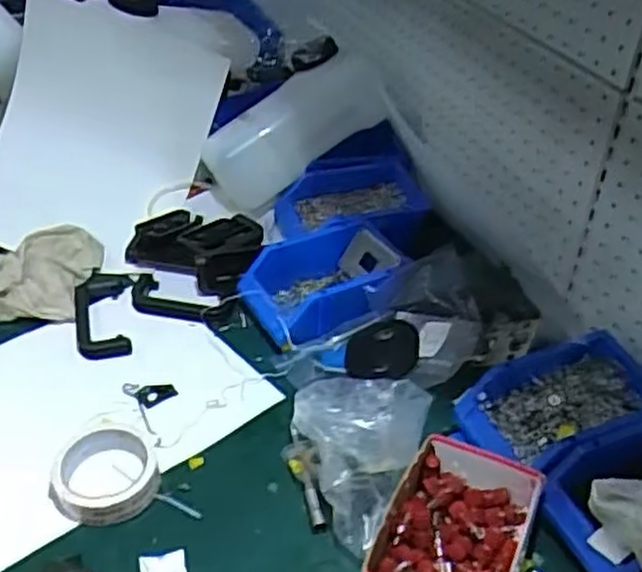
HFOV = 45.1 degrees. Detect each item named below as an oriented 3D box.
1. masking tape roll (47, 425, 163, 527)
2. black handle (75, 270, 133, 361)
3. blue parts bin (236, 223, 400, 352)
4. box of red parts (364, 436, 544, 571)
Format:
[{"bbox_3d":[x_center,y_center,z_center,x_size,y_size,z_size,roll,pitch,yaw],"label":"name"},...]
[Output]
[{"bbox_3d":[-0.200,0.174,0.722,0.095,0.025,0.096,2,39,-1],"label":"masking tape roll"},{"bbox_3d":[-0.256,0.033,0.906,0.066,0.018,0.147,-5,40,-9],"label":"black handle"},{"bbox_3d":[0.006,-0.001,0.921,0.179,0.068,0.125,-18,43,-24],"label":"blue parts bin"},{"bbox_3d":[0.114,0.217,0.660,0.118,0.053,0.189,17,41,17],"label":"box of red parts"}]

